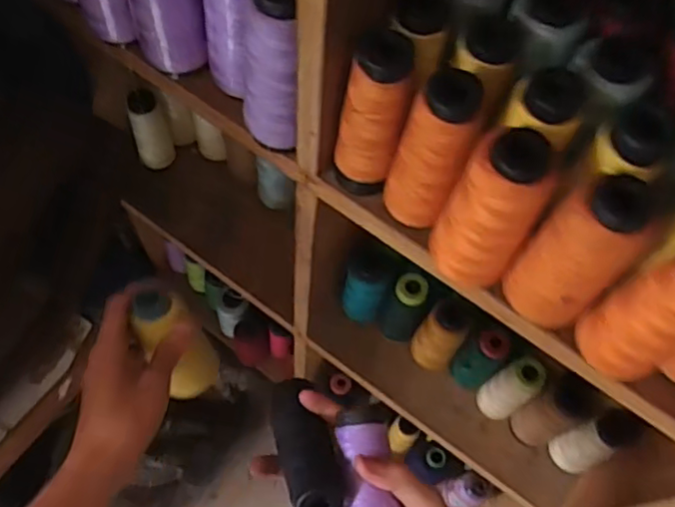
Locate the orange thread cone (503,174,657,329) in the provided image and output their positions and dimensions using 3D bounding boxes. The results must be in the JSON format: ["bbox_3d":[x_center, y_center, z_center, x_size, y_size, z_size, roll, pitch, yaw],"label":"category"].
[{"bbox_3d":[0.130,0.000,0.335,0.045,0.104,0.037,33,66,12],"label":"orange thread cone"}]

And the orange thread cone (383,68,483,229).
[{"bbox_3d":[0.052,-0.055,0.353,0.037,0.107,0.032,12,63,2],"label":"orange thread cone"}]

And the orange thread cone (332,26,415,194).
[{"bbox_3d":[0.019,-0.079,0.369,0.036,0.116,0.029,8,63,0],"label":"orange thread cone"}]

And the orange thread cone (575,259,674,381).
[{"bbox_3d":[0.169,0.032,0.321,0.036,0.109,0.043,-24,67,-15],"label":"orange thread cone"}]

